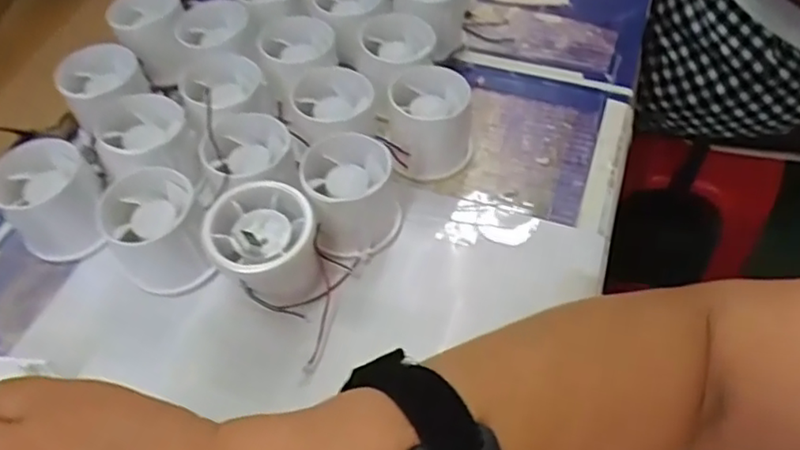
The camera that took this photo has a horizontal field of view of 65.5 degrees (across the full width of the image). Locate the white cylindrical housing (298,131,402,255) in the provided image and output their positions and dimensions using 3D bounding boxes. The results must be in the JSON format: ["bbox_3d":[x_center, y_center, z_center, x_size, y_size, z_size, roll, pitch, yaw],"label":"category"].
[{"bbox_3d":[-0.027,-0.018,0.359,0.052,0.048,0.050,-1,53,2],"label":"white cylindrical housing"}]

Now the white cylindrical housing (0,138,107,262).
[{"bbox_3d":[-0.202,-0.013,0.366,0.053,0.053,0.051,-1,53,2],"label":"white cylindrical housing"}]

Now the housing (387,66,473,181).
[{"bbox_3d":[0.020,-0.065,0.398,0.050,0.051,0.055,4,53,6],"label":"housing"}]

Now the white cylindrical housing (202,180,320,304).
[{"bbox_3d":[-0.073,0.010,0.335,0.054,0.041,0.054,-1,53,2],"label":"white cylindrical housing"}]

